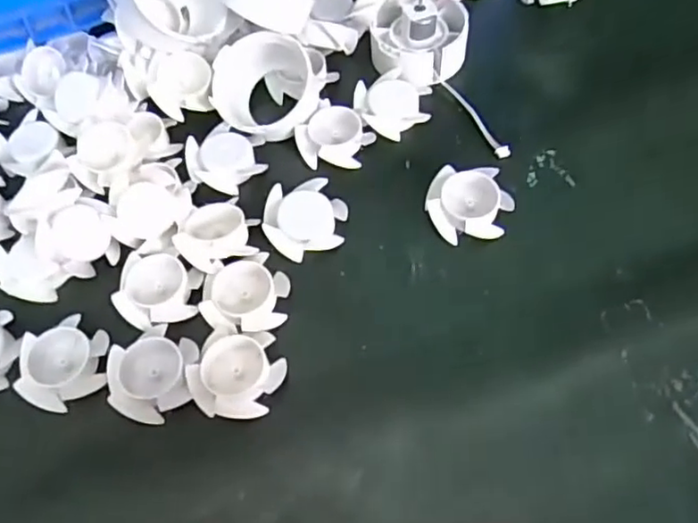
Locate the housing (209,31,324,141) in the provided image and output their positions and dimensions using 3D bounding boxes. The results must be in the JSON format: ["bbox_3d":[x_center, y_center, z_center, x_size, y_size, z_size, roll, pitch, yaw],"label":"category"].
[{"bbox_3d":[-0.045,-0.093,0.346,0.057,0.028,0.057,-10,88,-2],"label":"housing"}]

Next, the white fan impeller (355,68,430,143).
[{"bbox_3d":[0.024,-0.087,0.349,0.038,0.011,0.036,-33,65,-14],"label":"white fan impeller"}]

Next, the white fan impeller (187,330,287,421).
[{"bbox_3d":[-0.049,0.049,0.277,0.040,0.012,0.035,1,61,4],"label":"white fan impeller"}]

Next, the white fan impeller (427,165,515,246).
[{"bbox_3d":[0.059,-0.028,0.312,0.039,0.015,0.035,3,62,5],"label":"white fan impeller"}]

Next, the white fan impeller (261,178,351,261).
[{"bbox_3d":[-0.022,-0.022,0.315,0.040,0.012,0.035,-22,62,-9],"label":"white fan impeller"}]

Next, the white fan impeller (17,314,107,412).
[{"bbox_3d":[-0.128,0.045,0.286,0.036,0.010,0.041,-2,61,2],"label":"white fan impeller"}]

